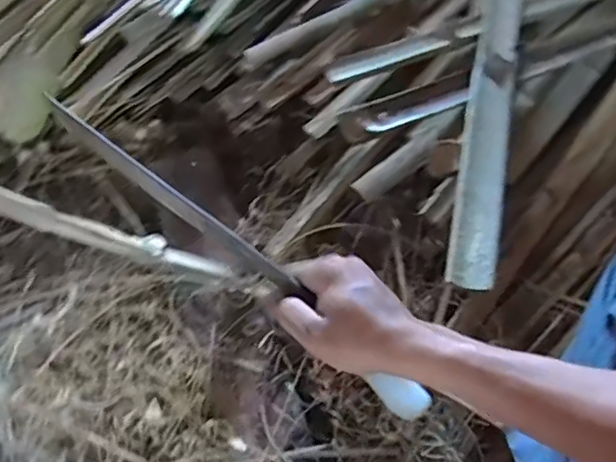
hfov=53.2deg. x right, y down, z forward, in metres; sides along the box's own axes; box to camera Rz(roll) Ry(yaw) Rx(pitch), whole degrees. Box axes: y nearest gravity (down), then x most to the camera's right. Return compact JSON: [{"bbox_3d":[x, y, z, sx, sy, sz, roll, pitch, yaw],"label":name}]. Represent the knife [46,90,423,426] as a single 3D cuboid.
[{"bbox_3d":[-0.054,0.023,0.507,0.392,0.043,0.016,40,65,-1],"label":"knife"}]

